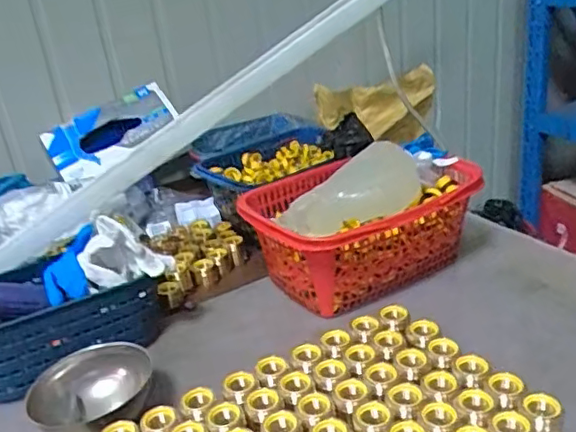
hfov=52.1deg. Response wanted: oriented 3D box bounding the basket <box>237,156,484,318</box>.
[{"bbox_3d":[0.089,0.013,0.753,0.283,0.113,0.201,-19,27,-23],"label":"basket"}]

